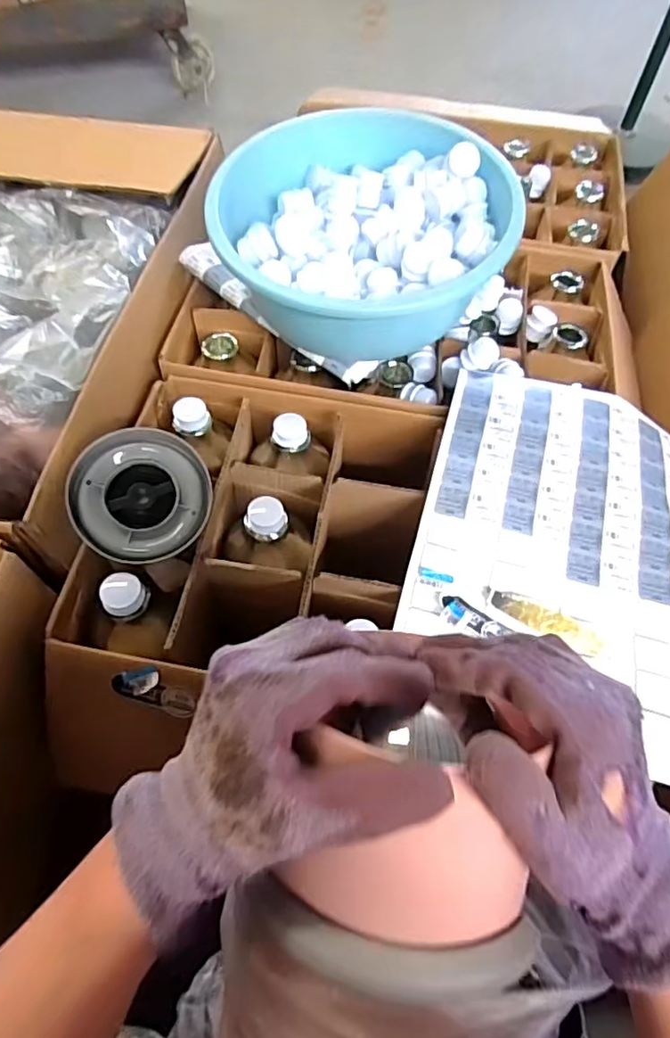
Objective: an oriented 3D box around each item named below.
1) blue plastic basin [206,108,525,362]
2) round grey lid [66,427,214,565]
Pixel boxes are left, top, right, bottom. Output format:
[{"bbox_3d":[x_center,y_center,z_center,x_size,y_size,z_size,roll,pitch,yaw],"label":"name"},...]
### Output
[{"bbox_3d":[0.034,-0.354,0.764,0.345,0.174,0.345,1,59,-2],"label":"blue plastic basin"},{"bbox_3d":[-0.197,-0.024,0.602,0.135,0.016,0.131,4,88,-16],"label":"round grey lid"}]

